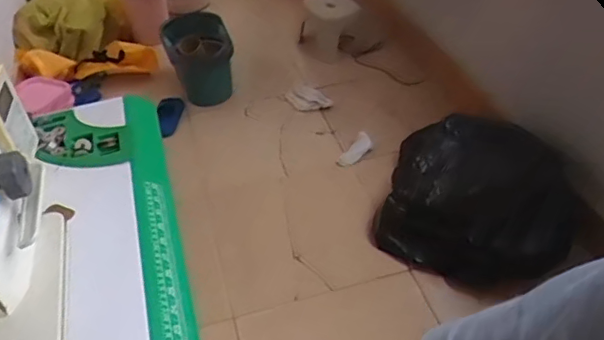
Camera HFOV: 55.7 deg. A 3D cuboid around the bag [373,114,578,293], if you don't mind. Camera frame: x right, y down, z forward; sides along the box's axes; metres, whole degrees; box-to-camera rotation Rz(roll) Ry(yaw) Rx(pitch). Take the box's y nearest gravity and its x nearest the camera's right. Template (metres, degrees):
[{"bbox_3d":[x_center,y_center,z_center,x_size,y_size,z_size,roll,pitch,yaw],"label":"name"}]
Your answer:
[{"bbox_3d":[0.480,0.086,1.554,0.473,0.288,0.353,11,43,18],"label":"bag"}]

